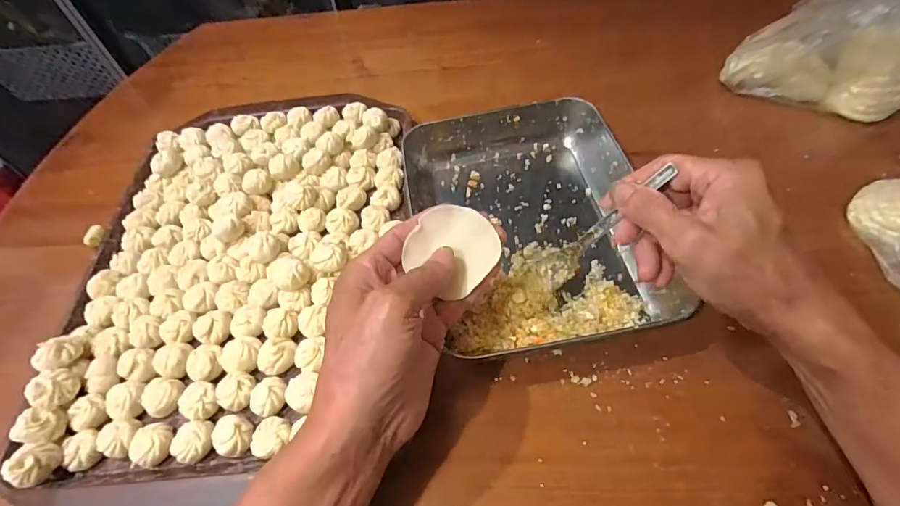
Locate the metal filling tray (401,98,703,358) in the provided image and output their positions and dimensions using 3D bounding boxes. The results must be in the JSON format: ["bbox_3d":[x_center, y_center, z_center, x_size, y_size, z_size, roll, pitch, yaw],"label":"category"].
[{"bbox_3d":[0.068,-0.037,0.396,0.198,0.040,0.253,-12,56,-3],"label":"metal filling tray"}]

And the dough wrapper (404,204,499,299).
[{"bbox_3d":[0.003,-0.005,0.299,0.057,0.004,0.056,36,74,5],"label":"dough wrapper"}]

